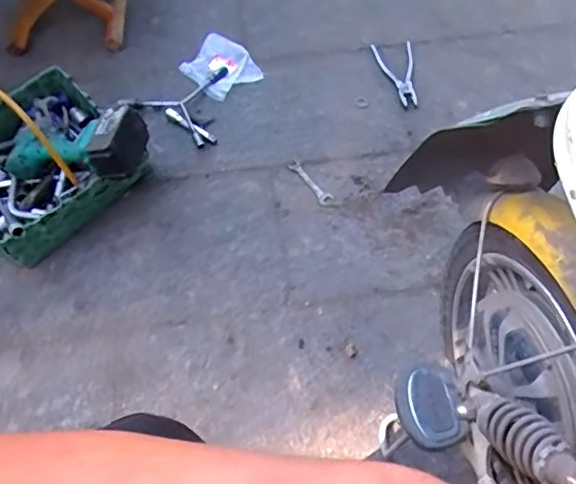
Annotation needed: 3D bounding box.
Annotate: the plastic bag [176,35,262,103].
[{"bbox_3d":[-0.156,-0.387,1.222,0.158,0.042,0.185,-22,64,-13],"label":"plastic bag"}]

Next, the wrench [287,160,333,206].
[{"bbox_3d":[0.042,-0.116,1.072,0.029,0.007,0.116,-31,65,-16],"label":"wrench"}]

